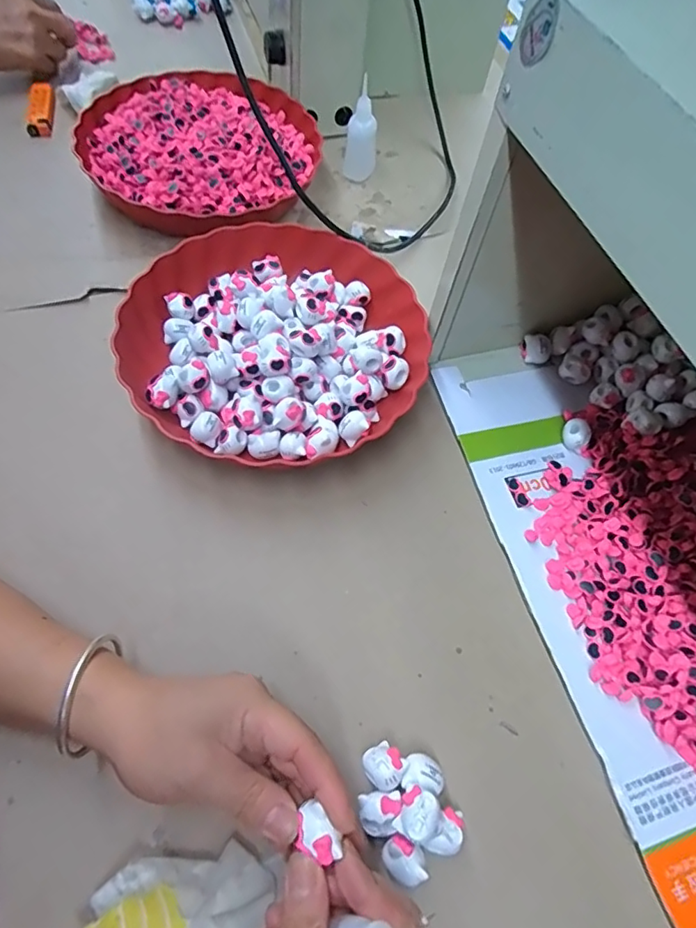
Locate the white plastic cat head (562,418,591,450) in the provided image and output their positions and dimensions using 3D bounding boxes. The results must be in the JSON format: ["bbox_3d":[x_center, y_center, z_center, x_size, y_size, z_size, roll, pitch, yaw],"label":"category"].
[{"bbox_3d":[0.186,-0.023,0.438,0.022,0.018,0.025,34,65,13],"label":"white plastic cat head"}]

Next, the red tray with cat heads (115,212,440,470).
[{"bbox_3d":[-0.058,-0.105,0.450,0.236,0.050,0.229,-2,62,-5],"label":"red tray with cat heads"}]

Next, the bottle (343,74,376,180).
[{"bbox_3d":[0.015,-0.361,0.588,0.033,0.087,0.039,8,62,0],"label":"bottle"}]

